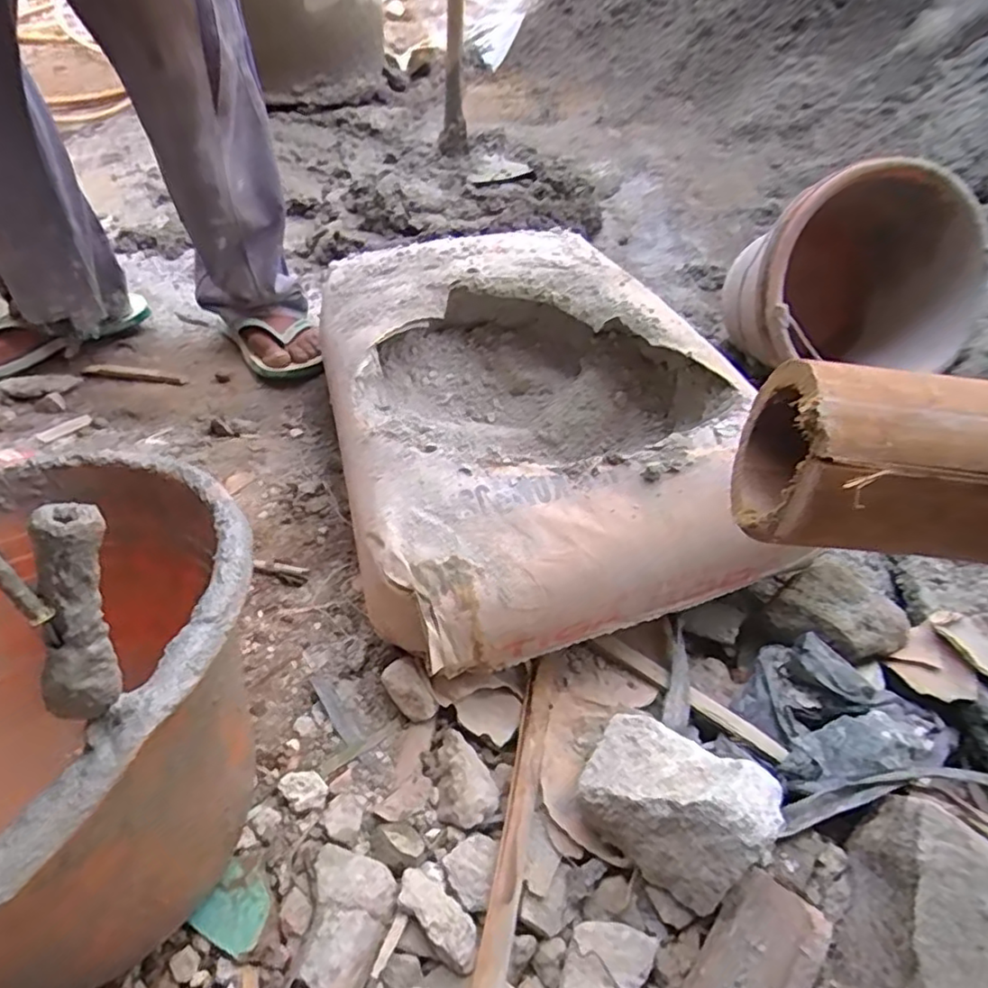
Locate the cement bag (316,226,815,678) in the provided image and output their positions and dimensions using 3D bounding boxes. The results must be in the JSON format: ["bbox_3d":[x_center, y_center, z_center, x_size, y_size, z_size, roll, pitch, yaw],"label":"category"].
[{"bbox_3d":[0.018,-0.105,0.669,0.368,0.144,0.583,-9,43,-14],"label":"cement bag"}]

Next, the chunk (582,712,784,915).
[{"bbox_3d":[0.116,0.200,0.410,0.113,0.076,0.075,29,47,26],"label":"chunk"}]

